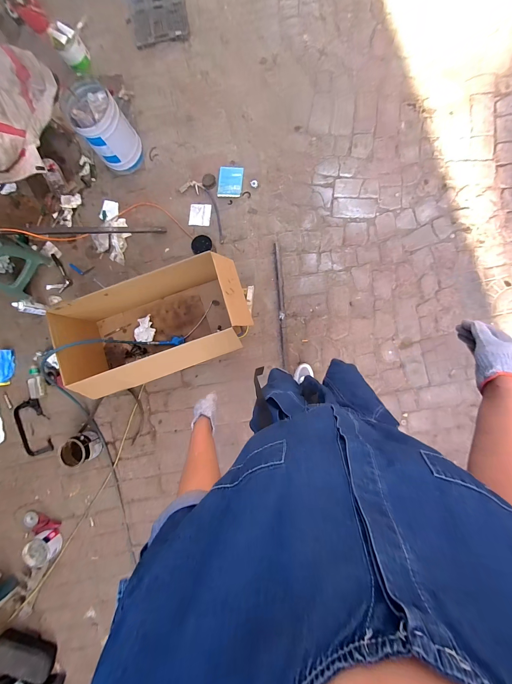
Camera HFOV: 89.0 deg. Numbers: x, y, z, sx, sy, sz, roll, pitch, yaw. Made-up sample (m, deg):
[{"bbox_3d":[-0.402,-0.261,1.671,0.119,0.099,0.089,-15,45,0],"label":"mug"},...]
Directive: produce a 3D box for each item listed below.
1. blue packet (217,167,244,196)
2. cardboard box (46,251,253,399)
[{"bbox_3d":[-0.147,-0.927,1.512,0.138,0.026,0.161,7,90,6],"label":"blue packet"},{"bbox_3d":[-0.495,-0.078,1.363,0.928,0.365,0.466,-19,87,5],"label":"cardboard box"}]

